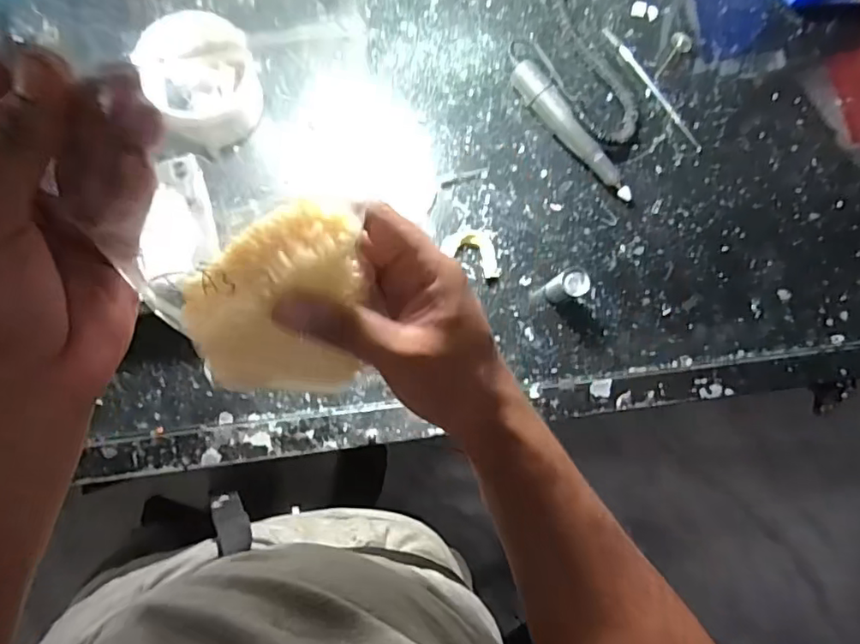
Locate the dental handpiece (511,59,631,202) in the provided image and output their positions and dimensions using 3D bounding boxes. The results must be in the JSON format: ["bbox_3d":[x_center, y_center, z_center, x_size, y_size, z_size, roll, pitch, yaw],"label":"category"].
[{"bbox_3d":[0.141,-0.187,0.557,0.027,0.034,0.164,-40,87,-9],"label":"dental handpiece"}]

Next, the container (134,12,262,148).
[{"bbox_3d":[-0.200,-0.213,0.507,0.092,0.064,0.093,1,82,-5],"label":"container"}]

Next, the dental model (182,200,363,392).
[{"bbox_3d":[-0.074,-0.006,0.275,0.077,0.101,0.032,1,42,-6],"label":"dental model"}]

